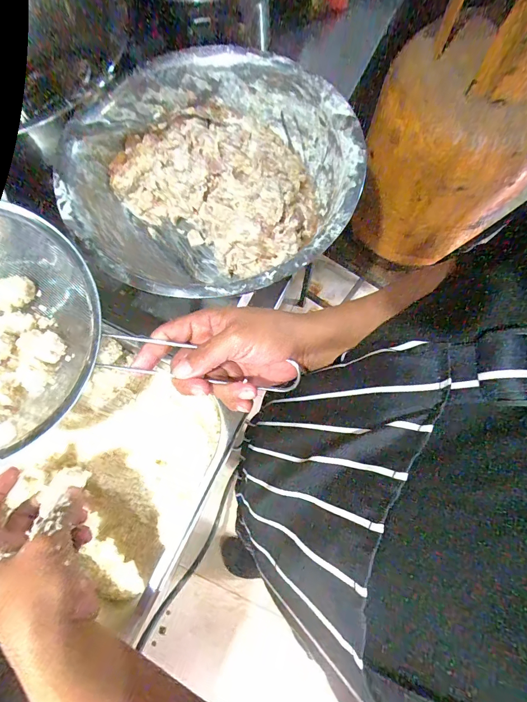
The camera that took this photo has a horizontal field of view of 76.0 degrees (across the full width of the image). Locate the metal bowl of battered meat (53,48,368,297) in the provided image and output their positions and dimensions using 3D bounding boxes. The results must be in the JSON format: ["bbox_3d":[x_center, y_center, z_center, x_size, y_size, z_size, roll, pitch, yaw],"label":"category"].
[{"bbox_3d":[-0.060,-0.205,0.437,0.326,0.113,0.328,0,74,1],"label":"metal bowl of battered meat"}]

